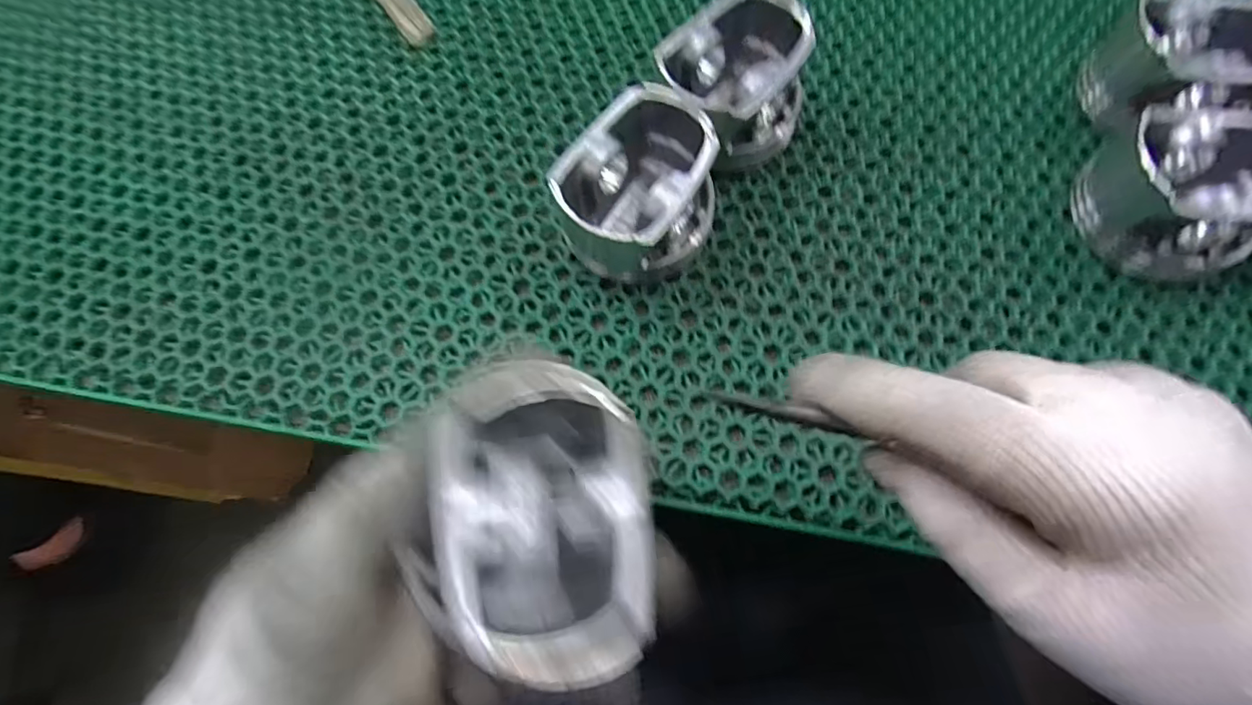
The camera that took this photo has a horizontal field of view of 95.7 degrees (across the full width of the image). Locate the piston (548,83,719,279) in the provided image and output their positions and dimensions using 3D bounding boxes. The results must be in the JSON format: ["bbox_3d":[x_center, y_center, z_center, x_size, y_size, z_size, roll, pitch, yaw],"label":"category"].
[{"bbox_3d":[0.007,-0.074,0.267,0.075,0.052,0.066,-38,76,-12],"label":"piston"}]

